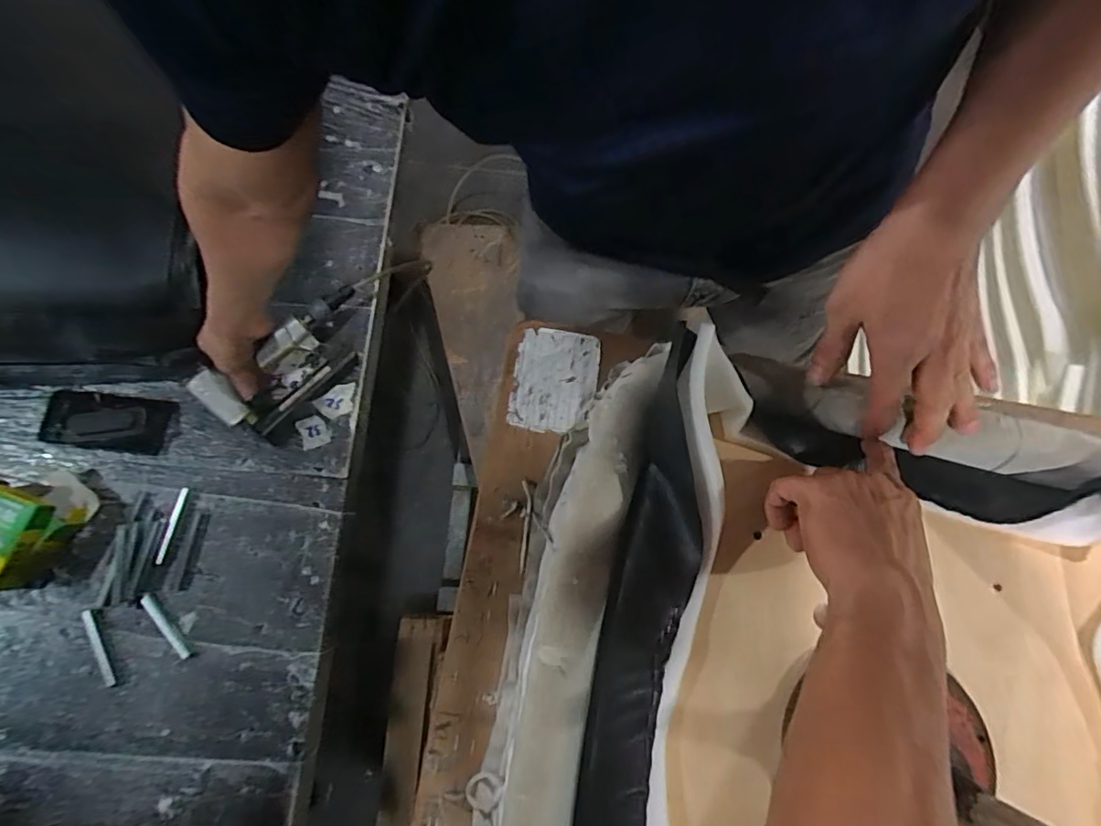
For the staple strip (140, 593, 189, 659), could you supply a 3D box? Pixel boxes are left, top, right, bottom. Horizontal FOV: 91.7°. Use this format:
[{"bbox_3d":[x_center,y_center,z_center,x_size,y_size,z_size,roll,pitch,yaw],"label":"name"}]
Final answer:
[{"bbox_3d":[-0.505,0.279,0.698,0.013,0.013,0.097,-33,93,-9],"label":"staple strip"}]

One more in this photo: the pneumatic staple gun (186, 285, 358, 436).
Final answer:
[{"bbox_3d":[-0.358,-0.078,0.743,0.100,0.070,0.238,44,79,9],"label":"pneumatic staple gun"}]

